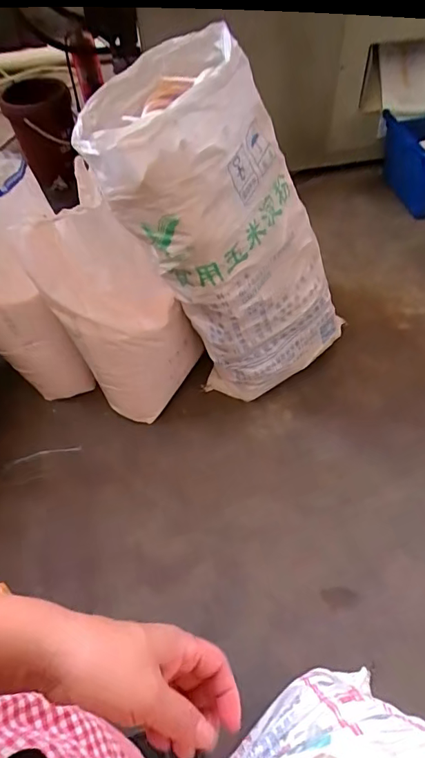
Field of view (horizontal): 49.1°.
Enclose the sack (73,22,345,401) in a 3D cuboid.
[{"bbox_3d":[0.042,-0.266,1.097,0.389,0.829,0.330,-16,55,17],"label":"sack"}]

